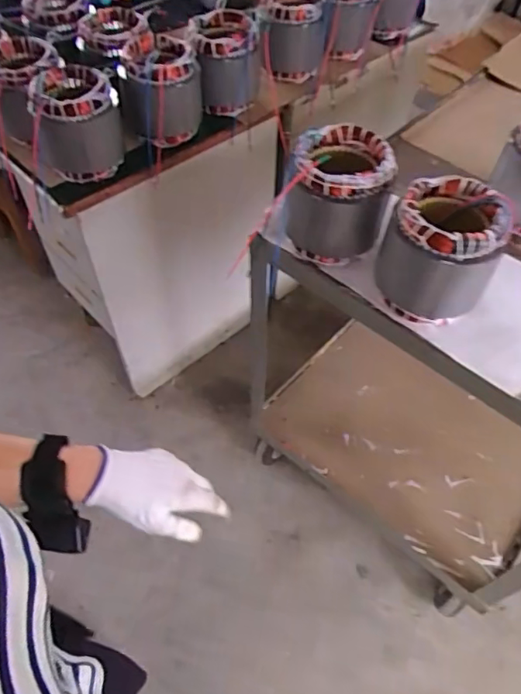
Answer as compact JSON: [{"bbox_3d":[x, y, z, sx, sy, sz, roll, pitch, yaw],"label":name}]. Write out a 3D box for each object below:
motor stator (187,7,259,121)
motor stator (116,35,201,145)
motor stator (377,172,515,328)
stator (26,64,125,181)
[{"bbox_3d":[-0.075,-0.601,1.135,0.126,0.155,0.129,-3,54,-5],"label":"motor stator"},{"bbox_3d":[-0.196,-0.512,1.074,0.144,0.148,0.144,1,53,-2],"label":"motor stator"},{"bbox_3d":[0.248,-0.134,0.741,0.140,0.152,0.144,22,55,13],"label":"motor stator"},{"bbox_3d":[-0.336,-0.411,0.996,0.140,0.151,0.158,-11,55,-11],"label":"stator"}]

